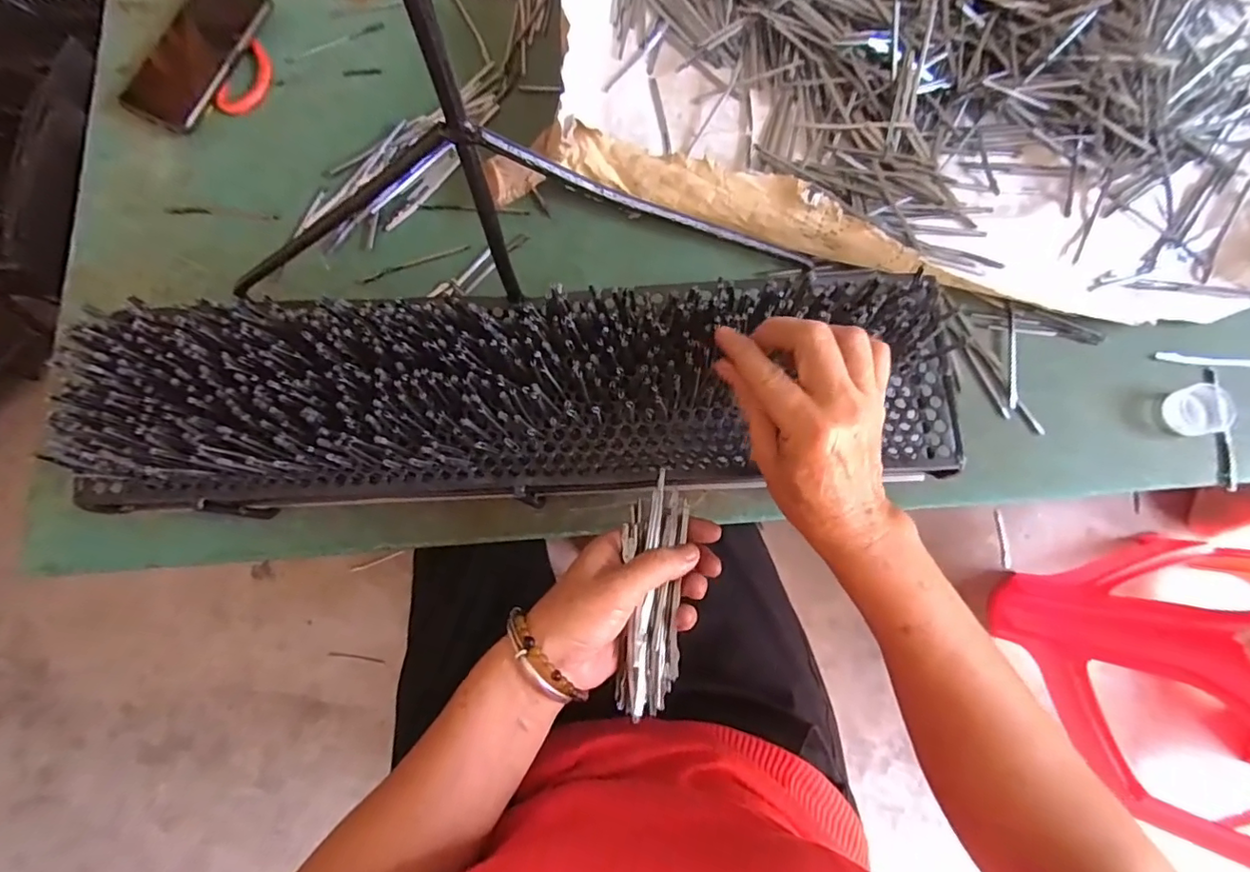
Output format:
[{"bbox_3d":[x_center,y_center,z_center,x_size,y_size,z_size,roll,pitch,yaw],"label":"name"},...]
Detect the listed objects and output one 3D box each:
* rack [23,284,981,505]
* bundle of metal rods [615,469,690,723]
[{"bbox_3d":[-0.070,-0.029,0.366,0.576,0.062,0.127,-4,77,-2],"label":"rack"},{"bbox_3d":[0.018,0.095,0.340,0.037,0.020,0.141,6,70,2],"label":"bundle of metal rods"}]

